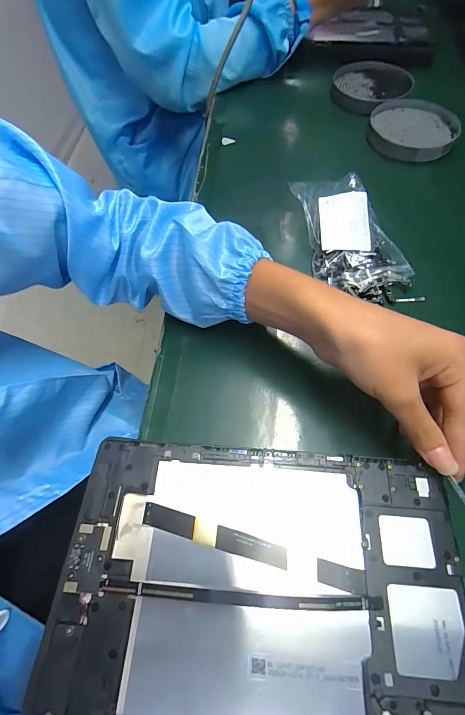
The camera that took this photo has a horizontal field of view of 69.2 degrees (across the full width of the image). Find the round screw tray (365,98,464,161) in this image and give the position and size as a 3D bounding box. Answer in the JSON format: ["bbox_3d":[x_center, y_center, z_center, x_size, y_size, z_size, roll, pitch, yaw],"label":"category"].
[{"bbox_3d":[0.248,-0.315,0.464,0.113,0.017,0.127,20,65,12],"label":"round screw tray"}]

